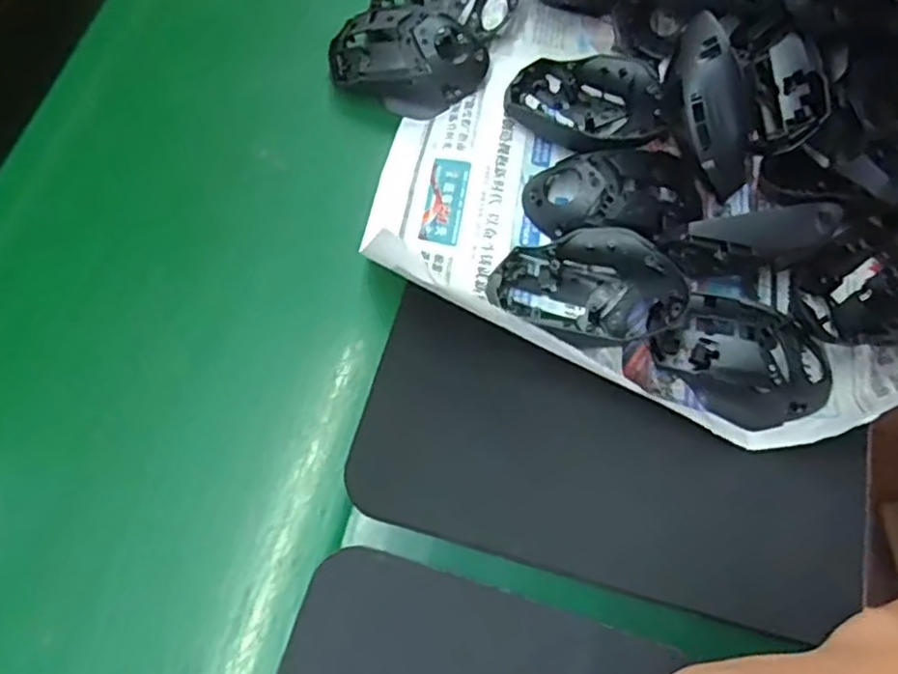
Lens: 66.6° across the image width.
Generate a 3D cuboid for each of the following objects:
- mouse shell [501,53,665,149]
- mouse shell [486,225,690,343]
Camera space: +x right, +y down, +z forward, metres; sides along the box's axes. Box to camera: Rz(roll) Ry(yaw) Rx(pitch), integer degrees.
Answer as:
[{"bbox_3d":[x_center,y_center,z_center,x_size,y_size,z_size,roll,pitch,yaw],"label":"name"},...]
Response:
[{"bbox_3d":[0.095,-0.166,0.478,0.103,0.034,0.069,10,67,4],"label":"mouse shell"},{"bbox_3d":[0.085,-0.036,0.424,0.113,0.033,0.057,11,67,4],"label":"mouse shell"}]

